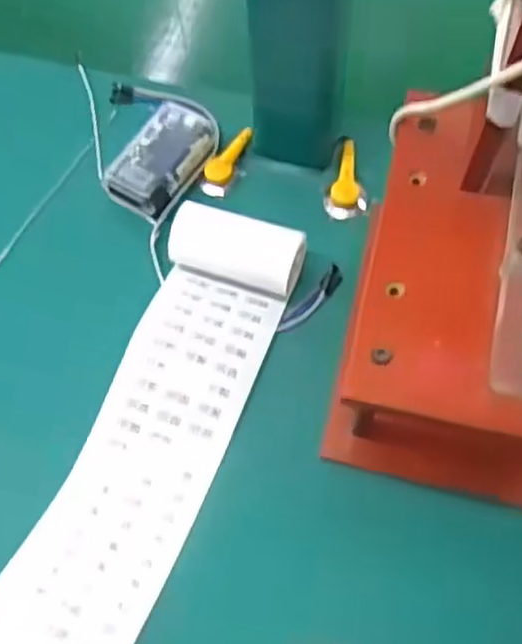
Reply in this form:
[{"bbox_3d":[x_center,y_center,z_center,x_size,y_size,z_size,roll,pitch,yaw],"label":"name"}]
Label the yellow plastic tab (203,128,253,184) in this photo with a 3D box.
[{"bbox_3d":[-0.019,-0.097,0.441,0.014,0.010,0.039,26,67,13],"label":"yellow plastic tab"}]

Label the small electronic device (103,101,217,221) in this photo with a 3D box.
[{"bbox_3d":[-0.056,-0.094,0.434,0.039,0.018,0.073,31,69,16],"label":"small electronic device"}]

